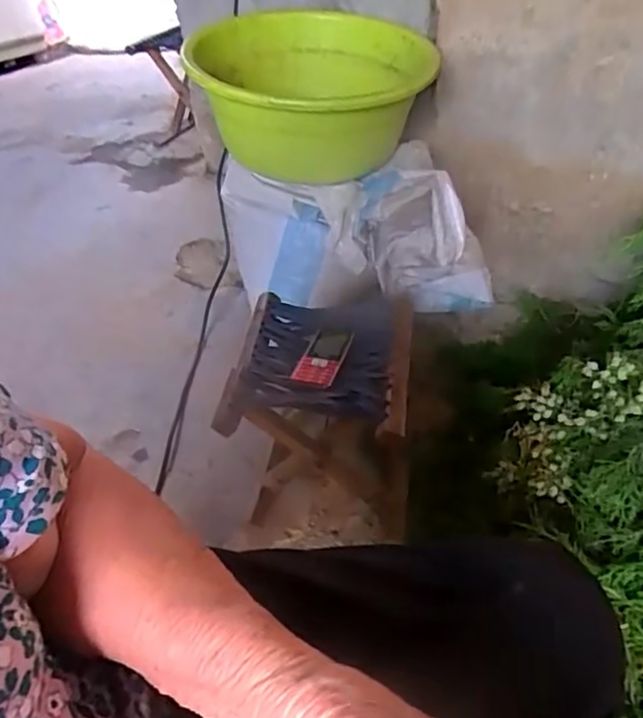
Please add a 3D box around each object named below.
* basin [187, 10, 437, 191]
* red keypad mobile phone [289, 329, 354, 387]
[{"bbox_3d":[-0.018,-0.485,1.132,0.419,0.233,0.427,-3,41,3],"label":"basin"},{"bbox_3d":[0.003,-0.008,0.803,0.054,0.014,0.121,9,43,16],"label":"red keypad mobile phone"}]

